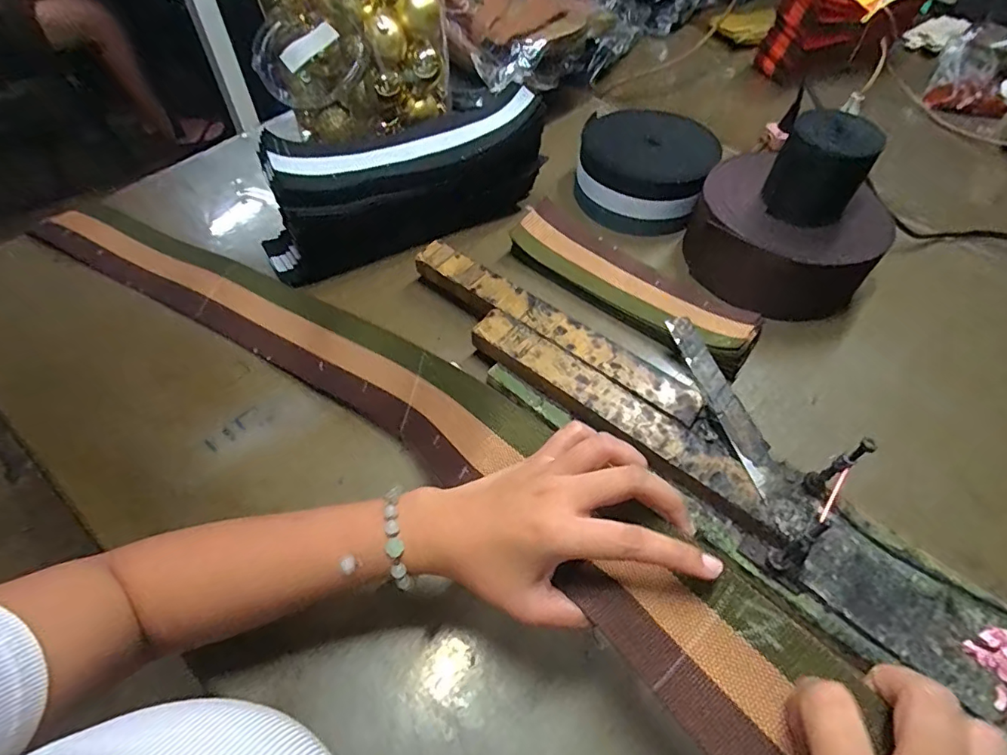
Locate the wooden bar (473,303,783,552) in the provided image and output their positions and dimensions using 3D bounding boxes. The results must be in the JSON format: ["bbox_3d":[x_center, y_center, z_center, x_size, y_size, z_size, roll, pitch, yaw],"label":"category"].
[{"bbox_3d":[0.094,0.030,0.447,0.298,0.019,0.047,34,60,24],"label":"wooden bar"}]

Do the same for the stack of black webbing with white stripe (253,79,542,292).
[{"bbox_3d":[-0.111,-0.213,0.575,0.319,0.118,0.078,-21,55,-15],"label":"stack of black webbing with white stripe"}]

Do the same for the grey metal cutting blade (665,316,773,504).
[{"bbox_3d":[0.188,0.017,0.448,0.028,0.010,0.172,-15,59,-8],"label":"grey metal cutting blade"}]

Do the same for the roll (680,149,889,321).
[{"bbox_3d":[0.303,-0.151,0.566,0.176,0.089,0.172,0,53,0],"label":"roll"}]

